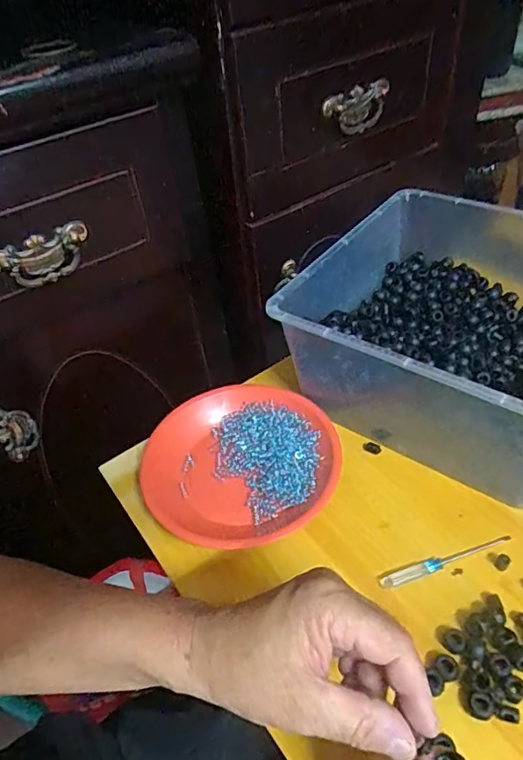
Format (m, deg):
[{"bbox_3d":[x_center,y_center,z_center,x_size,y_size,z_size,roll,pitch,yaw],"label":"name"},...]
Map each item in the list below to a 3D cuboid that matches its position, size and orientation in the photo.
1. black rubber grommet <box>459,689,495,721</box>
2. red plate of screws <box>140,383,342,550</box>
[{"bbox_3d":[0.151,0.228,0.358,0.021,0.008,0.016,4,45,10],"label":"black rubber grommet"},{"bbox_3d":[-0.022,0.081,0.525,0.196,0.024,0.190,-3,44,3],"label":"red plate of screws"}]

